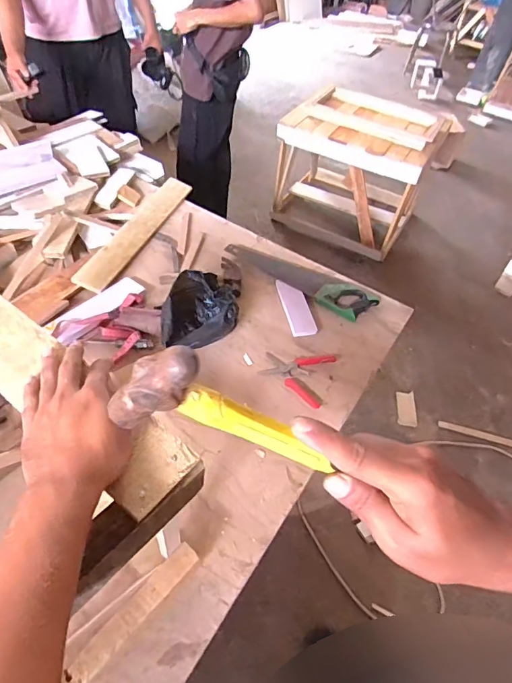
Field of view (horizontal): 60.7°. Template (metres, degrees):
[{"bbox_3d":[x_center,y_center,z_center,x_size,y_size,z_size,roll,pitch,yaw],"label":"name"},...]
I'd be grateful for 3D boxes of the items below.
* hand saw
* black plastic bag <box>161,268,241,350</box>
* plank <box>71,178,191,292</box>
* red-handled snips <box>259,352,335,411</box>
[{"bbox_3d":[0.135,-0.196,1.241,0.425,0.030,0.135,31,53,19],"label":"hand saw"},{"bbox_3d":[-0.129,-0.070,1.038,0.181,0.113,0.175,0,50,-6],"label":"black plastic bag"},{"bbox_3d":[-0.349,-0.341,1.302,0.100,0.023,0.569,18,50,9],"label":"plank"},{"bbox_3d":[0.092,0.070,1.023,0.153,0.031,0.140,20,51,11],"label":"red-handled snips"}]

